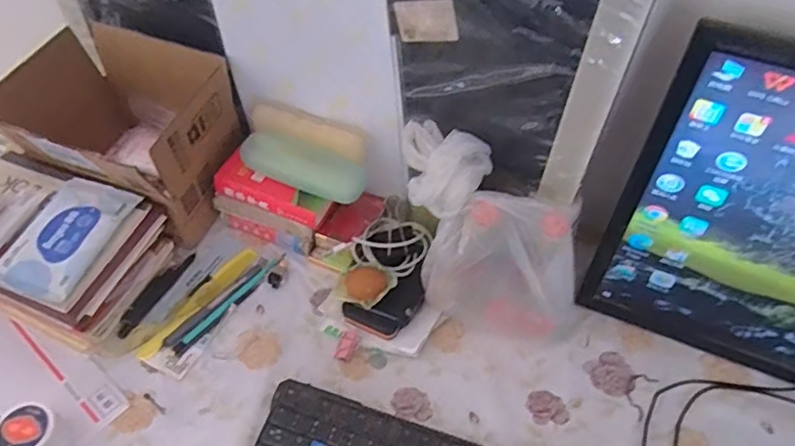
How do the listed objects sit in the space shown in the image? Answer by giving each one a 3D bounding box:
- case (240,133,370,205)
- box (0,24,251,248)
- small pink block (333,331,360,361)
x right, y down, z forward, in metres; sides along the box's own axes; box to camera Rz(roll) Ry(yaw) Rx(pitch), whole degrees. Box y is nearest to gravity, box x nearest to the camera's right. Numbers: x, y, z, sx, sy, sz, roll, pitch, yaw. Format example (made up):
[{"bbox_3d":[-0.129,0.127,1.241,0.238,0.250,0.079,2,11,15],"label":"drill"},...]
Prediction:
[{"bbox_3d":[-0.110,-0.063,0.658,0.152,0.041,0.039,19,55,13],"label":"case"},{"bbox_3d":[-0.321,-0.112,0.701,0.231,0.159,0.197,22,56,14],"label":"box"},{"bbox_3d":[-0.054,0.135,0.628,0.020,0.009,0.036,19,56,12],"label":"small pink block"}]

